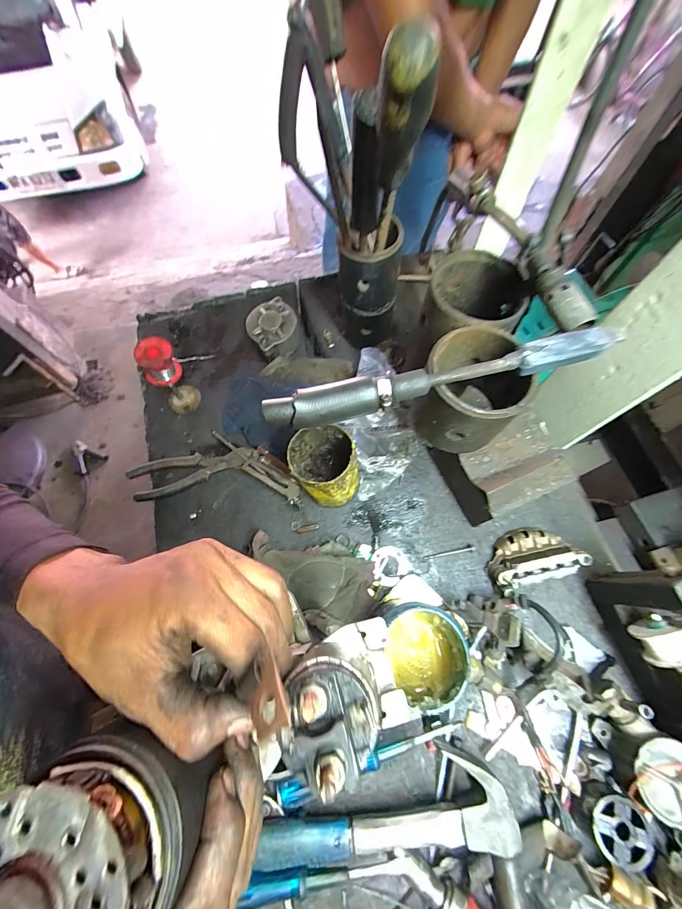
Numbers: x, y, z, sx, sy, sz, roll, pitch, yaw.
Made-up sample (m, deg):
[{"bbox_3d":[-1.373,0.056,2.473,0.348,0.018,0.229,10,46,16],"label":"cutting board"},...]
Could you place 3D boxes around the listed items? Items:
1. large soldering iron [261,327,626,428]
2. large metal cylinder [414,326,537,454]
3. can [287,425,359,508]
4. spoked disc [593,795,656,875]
[{"bbox_3d":[0.077,-0.057,0.268,0.271,0.028,0.025,-10,69,-5],"label":"large soldering iron"},{"bbox_3d":[0.113,-0.056,0.316,0.085,0.083,0.088,14,69,5],"label":"large metal cylinder"},{"bbox_3d":[-0.019,0.019,0.433,0.076,0.111,0.073,0,68,0],"label":"can"},{"bbox_3d":[0.262,0.357,0.336,0.052,0.031,0.051,32,71,12],"label":"spoked disc"}]

